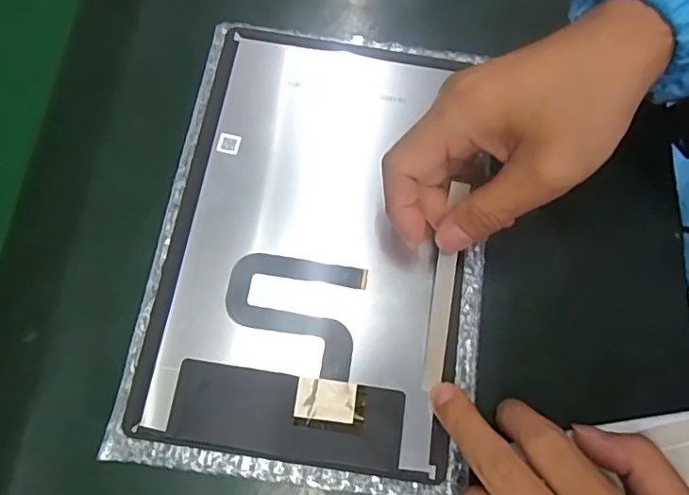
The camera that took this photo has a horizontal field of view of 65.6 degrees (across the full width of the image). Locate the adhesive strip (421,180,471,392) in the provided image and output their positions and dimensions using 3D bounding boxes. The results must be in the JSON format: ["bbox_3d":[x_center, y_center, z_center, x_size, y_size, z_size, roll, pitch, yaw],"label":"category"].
[{"bbox_3d":[0.053,0.020,0.279,0.011,0.010,0.107,7,93,0],"label":"adhesive strip"}]

